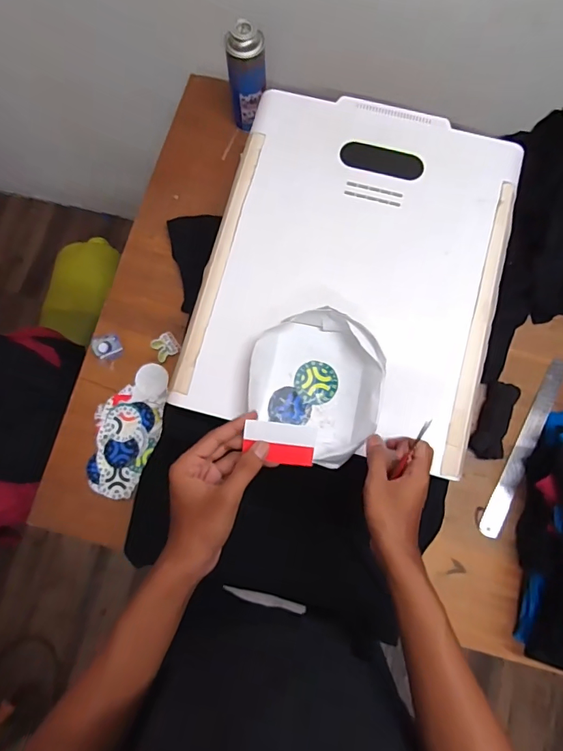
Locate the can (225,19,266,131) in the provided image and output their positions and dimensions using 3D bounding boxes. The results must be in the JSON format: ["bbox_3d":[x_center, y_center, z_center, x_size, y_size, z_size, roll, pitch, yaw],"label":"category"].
[{"bbox_3d":[-0.059,-0.505,0.763,0.063,0.172,0.057,-3,79,0],"label":"can"}]

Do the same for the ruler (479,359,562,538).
[{"bbox_3d":[0.404,0.115,0.725,0.029,0.007,0.319,28,80,6],"label":"ruler"}]

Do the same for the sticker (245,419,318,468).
[{"bbox_3d":[-0.001,0.067,0.435,0.069,0.007,0.038,7,87,-5],"label":"sticker"}]

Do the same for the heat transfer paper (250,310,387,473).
[{"bbox_3d":[0.041,0.013,0.558,0.162,0.051,0.182,8,79,2],"label":"heat transfer paper"}]

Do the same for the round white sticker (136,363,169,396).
[{"bbox_3d":[-0.218,0.007,0.742,0.052,0.004,0.055,0,79,0],"label":"round white sticker"}]

